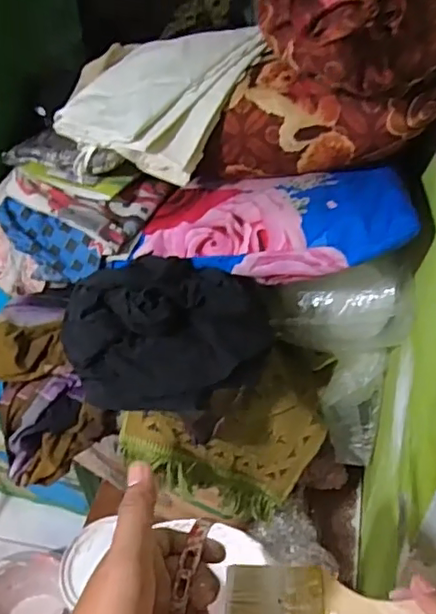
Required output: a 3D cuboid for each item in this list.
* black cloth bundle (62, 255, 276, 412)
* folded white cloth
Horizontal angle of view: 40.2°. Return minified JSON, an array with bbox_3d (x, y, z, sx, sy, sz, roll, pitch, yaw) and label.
[{"bbox_3d":[-0.073,0.038,0.763,0.278,0.134,0.140,0,49,6],"label":"black cloth bundle"},{"bbox_3d":[-0.083,-0.279,0.788,0.212,0.085,0.258,25,56,25],"label":"folded white cloth"}]

